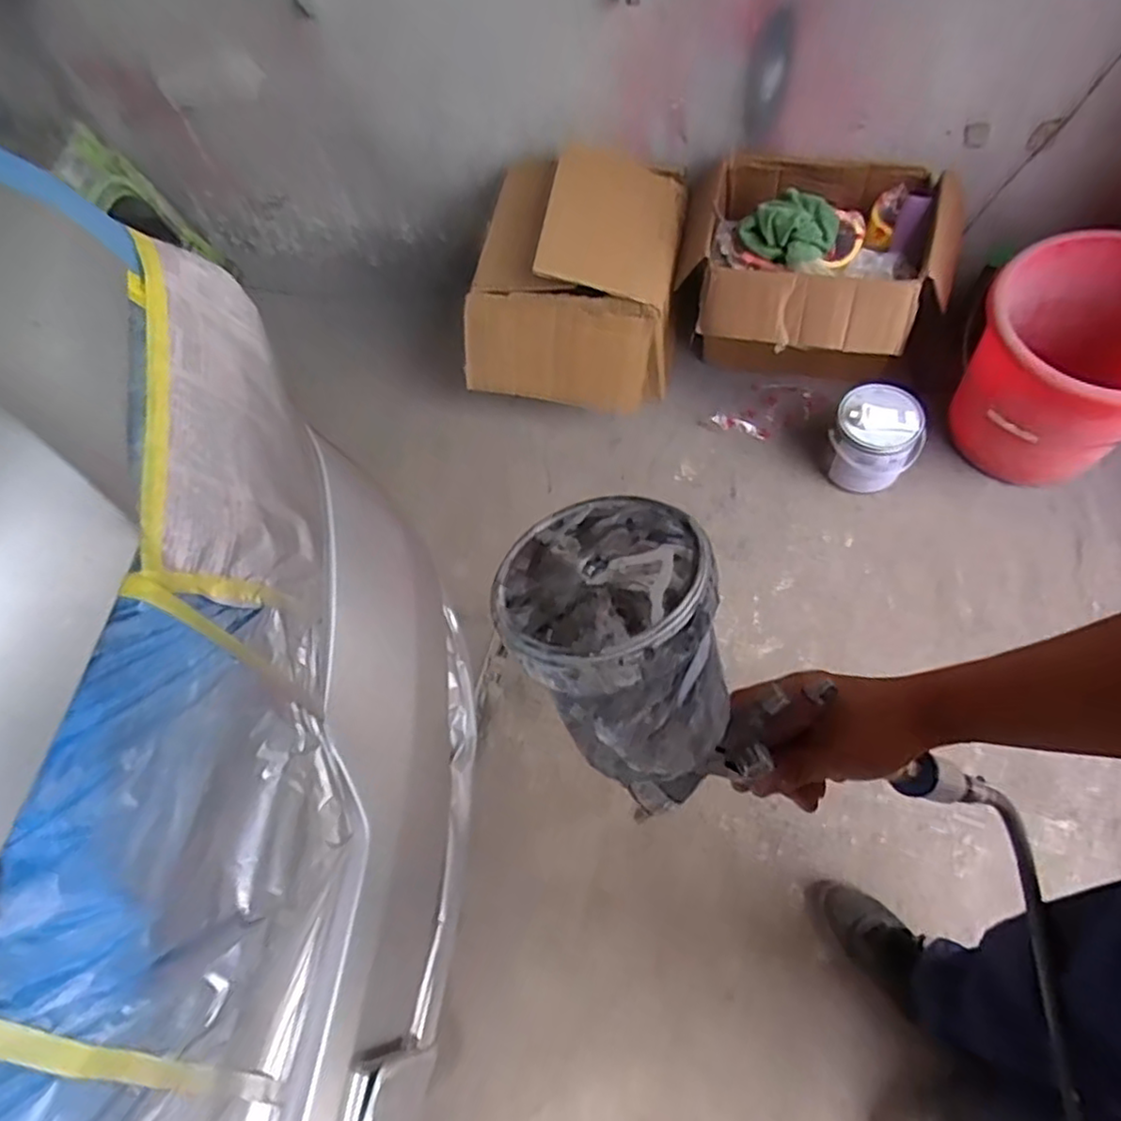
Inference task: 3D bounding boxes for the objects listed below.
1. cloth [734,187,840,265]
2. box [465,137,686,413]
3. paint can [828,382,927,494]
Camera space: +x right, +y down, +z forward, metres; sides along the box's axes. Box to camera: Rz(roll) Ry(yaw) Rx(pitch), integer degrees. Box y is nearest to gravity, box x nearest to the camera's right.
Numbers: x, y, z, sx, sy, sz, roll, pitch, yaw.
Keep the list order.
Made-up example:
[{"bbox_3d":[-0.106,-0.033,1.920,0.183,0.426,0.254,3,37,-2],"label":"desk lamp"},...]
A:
[{"bbox_3d":[0.443,-0.640,1.311,0.152,0.083,0.152,-44,64,-14],"label":"cloth"},{"bbox_3d":[0.038,-0.615,1.536,0.443,0.376,0.428,3,62,11],"label":"box"},{"bbox_3d":[0.634,-0.250,1.391,0.162,0.172,0.169,-4,61,7],"label":"paint can"}]

